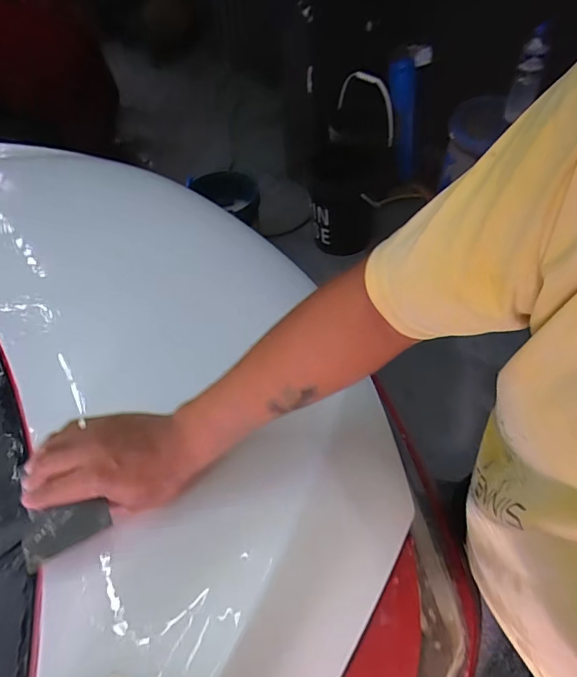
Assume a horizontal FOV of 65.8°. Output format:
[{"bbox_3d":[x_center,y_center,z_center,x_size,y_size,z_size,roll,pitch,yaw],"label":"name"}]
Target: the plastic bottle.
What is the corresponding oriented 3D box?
[{"bbox_3d":[0.775,-0.838,1.447,0.080,0.297,0.069,20,57,19],"label":"plastic bottle"}]

